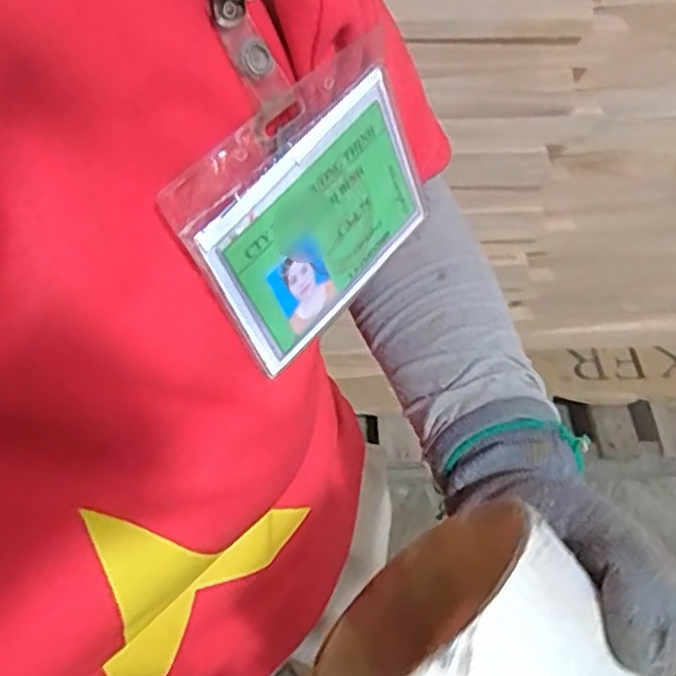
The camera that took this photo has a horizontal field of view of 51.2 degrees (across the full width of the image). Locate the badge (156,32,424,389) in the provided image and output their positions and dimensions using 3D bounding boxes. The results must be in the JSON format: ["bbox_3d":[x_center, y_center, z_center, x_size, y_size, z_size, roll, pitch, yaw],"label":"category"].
[{"bbox_3d":[-0.007,-0.045,0.245,0.004,0.081,0.096,22,59,40],"label":"badge"}]

